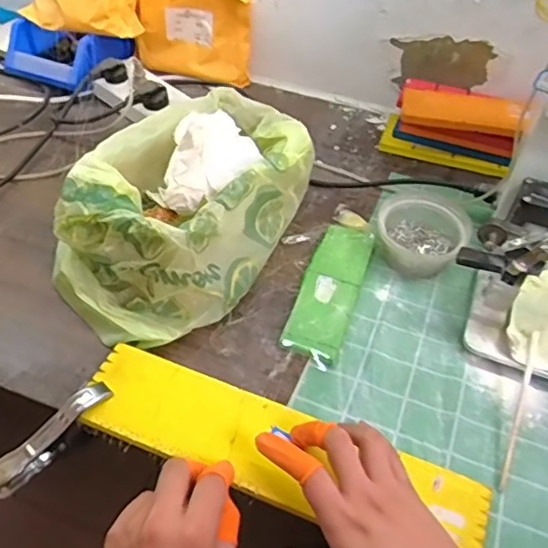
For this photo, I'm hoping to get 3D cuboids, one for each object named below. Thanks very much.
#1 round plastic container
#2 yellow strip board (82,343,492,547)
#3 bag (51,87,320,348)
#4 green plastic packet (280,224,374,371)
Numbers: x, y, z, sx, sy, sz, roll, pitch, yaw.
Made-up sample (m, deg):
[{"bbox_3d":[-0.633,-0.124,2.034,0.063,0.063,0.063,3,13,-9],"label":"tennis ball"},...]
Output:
[{"bbox_3d":[0.160,-0.043,0.641,0.090,0.056,0.087,2,48,-2],"label":"round plastic container"},{"bbox_3d":[0.003,0.144,0.486,0.344,0.010,0.088,16,49,12],"label":"yellow strip board"},{"bbox_3d":[-0.081,-0.072,0.604,0.164,0.125,0.294,25,51,18],"label":"bag"},{"bbox_3d":[0.060,0.016,0.613,0.057,0.016,0.186,16,49,10],"label":"green plastic packet"}]

